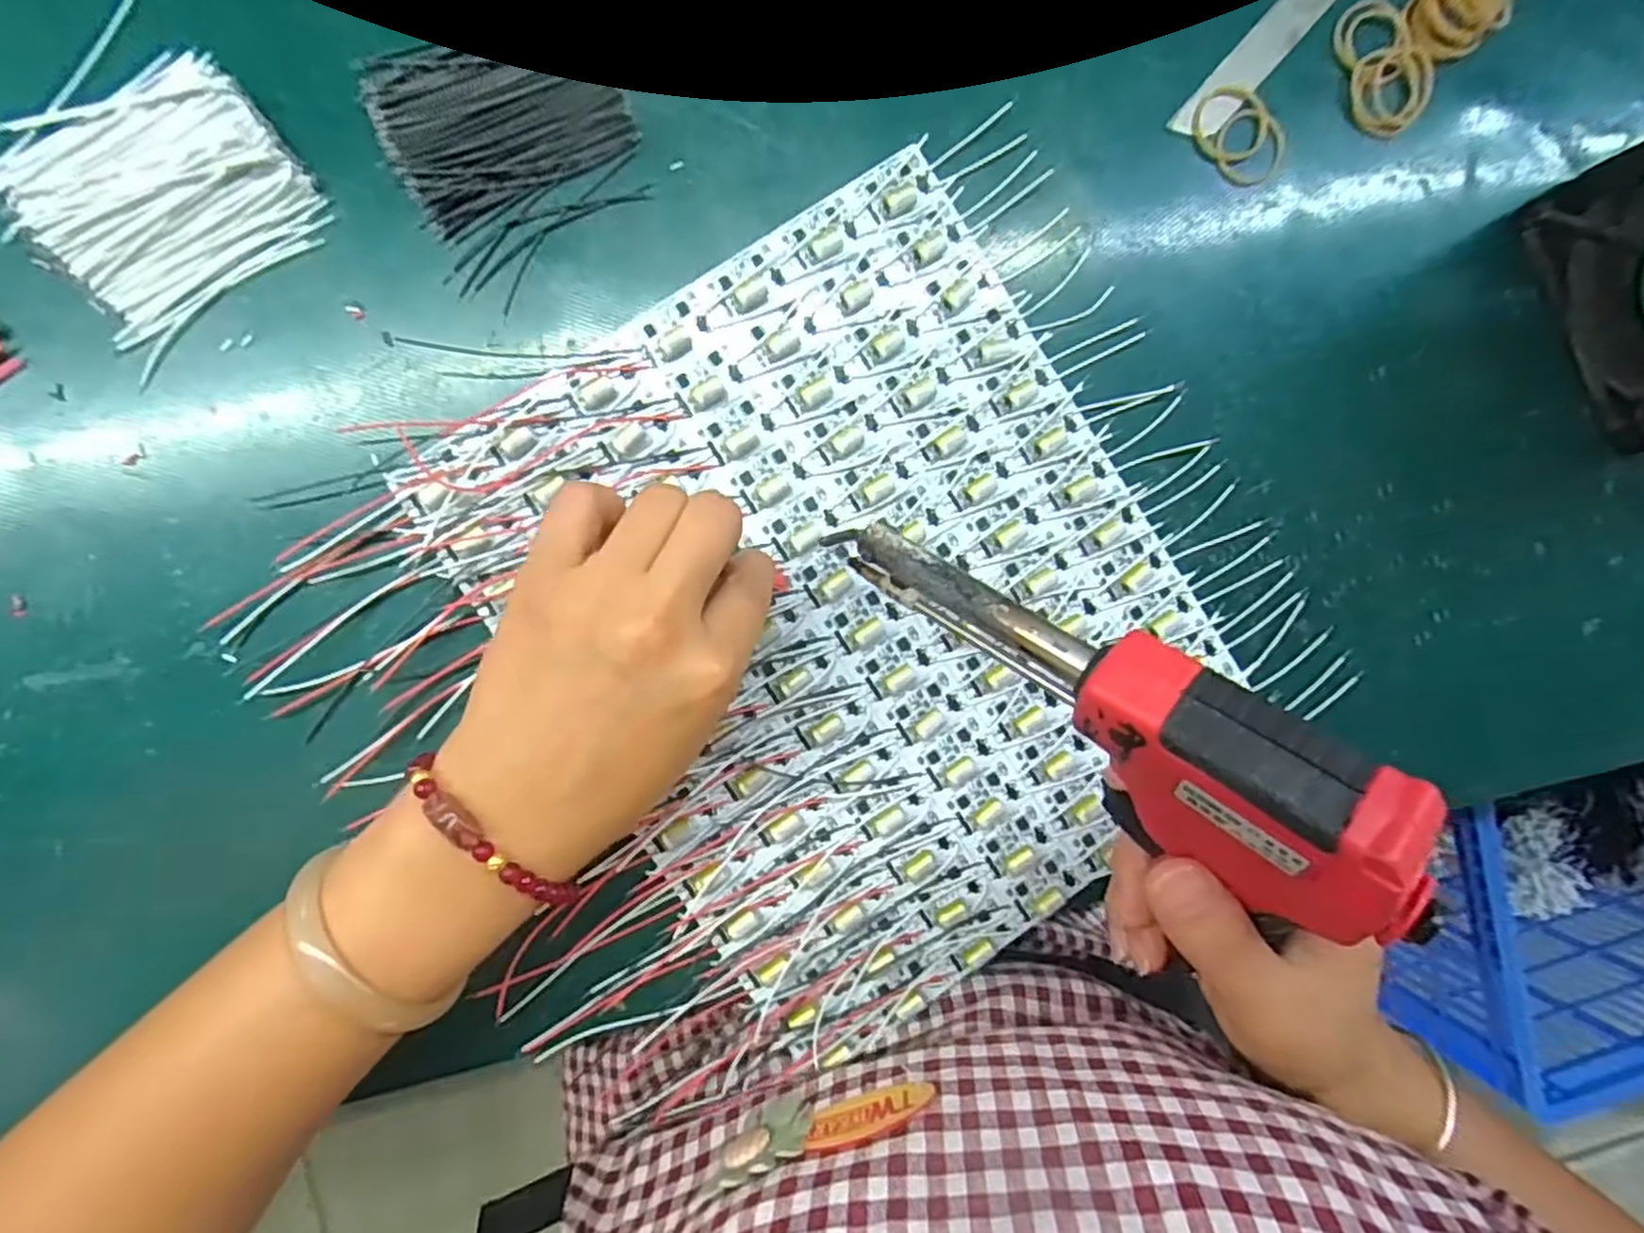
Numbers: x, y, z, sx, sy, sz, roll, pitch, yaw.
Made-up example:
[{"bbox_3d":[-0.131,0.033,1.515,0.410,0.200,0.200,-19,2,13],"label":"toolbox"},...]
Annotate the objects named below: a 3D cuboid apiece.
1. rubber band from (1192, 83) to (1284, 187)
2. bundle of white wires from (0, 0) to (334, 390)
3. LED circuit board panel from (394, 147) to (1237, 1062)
[{"bbox_3d":[0.174,-0.201,0.314,0.031,0.005,0.041,-42,95,-5],"label":"rubber band"},{"bbox_3d":[-0.240,-0.156,0.265,0.089,0.013,0.095,-41,95,-6],"label":"bundle of white wires"},{"bbox_3d":[0.018,-0.001,0.302,0.243,0.009,0.280,-34,94,-6],"label":"LED circuit board panel"}]

